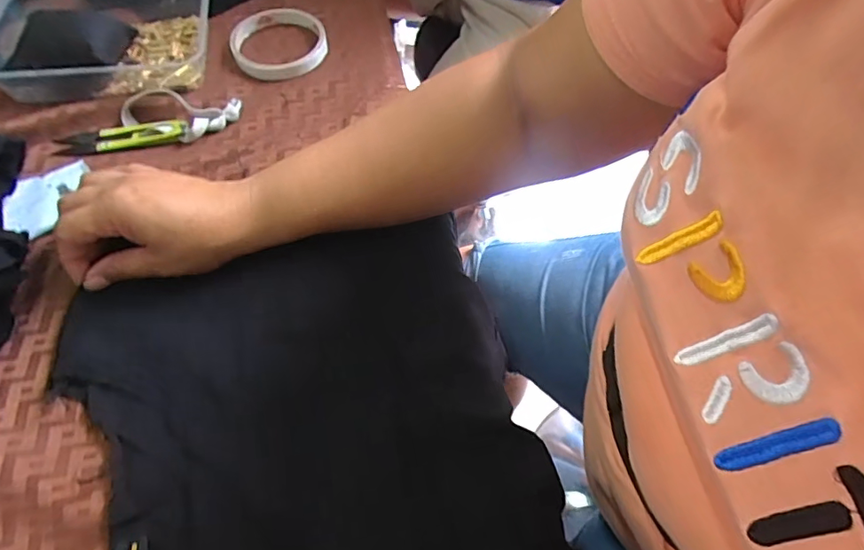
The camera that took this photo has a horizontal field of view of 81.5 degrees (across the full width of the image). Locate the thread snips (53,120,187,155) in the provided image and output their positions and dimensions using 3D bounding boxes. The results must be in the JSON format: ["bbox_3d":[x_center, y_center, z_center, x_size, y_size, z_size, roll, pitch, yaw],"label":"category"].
[{"bbox_3d":[-0.246,-0.112,0.396,0.099,0.009,0.022,-9,60,-7],"label":"thread snips"}]

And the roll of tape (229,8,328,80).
[{"bbox_3d":[-0.140,-0.214,0.462,0.084,0.017,0.088,1,60,-1],"label":"roll of tape"}]

